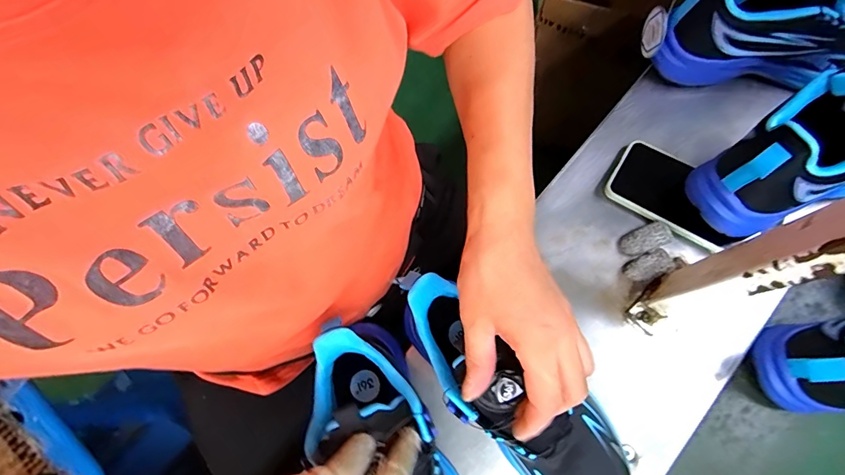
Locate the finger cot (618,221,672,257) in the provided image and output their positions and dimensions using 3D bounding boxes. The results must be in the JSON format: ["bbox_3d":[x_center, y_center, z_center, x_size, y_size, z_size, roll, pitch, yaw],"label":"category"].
[{"bbox_3d":[0.223,0.002,0.413,0.044,0.024,0.024,-21,75,-4],"label":"finger cot"}]

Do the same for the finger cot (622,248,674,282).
[{"bbox_3d":[0.221,0.029,0.405,0.040,0.021,0.025,-27,73,-4],"label":"finger cot"}]

